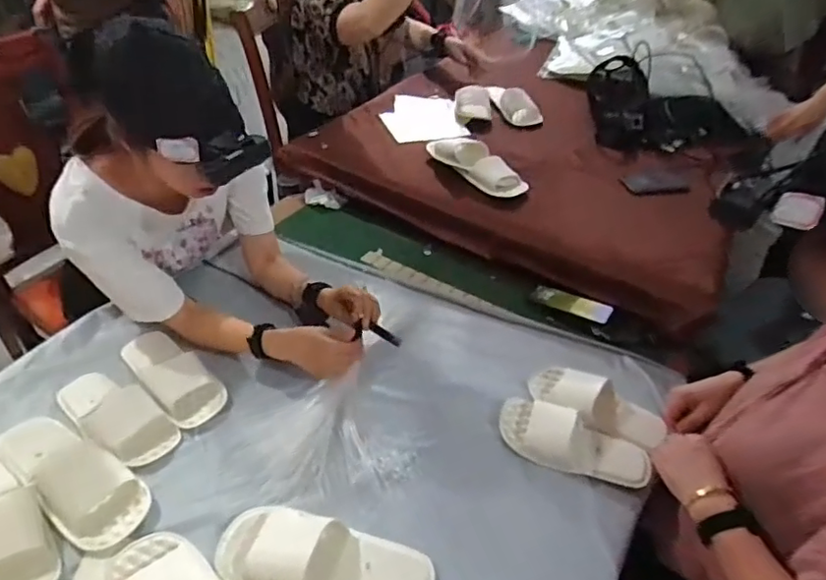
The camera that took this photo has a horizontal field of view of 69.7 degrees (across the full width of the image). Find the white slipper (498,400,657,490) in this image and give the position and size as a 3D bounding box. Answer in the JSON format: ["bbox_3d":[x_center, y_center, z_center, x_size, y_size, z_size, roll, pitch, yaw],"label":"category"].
[{"bbox_3d":[0.248,0.233,0.918,0.230,0.056,0.093,21,43,18],"label":"white slipper"}]

